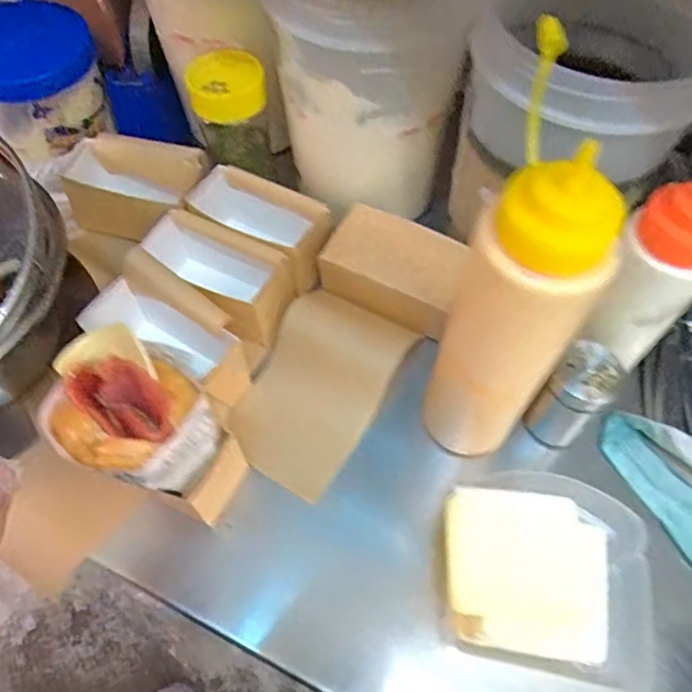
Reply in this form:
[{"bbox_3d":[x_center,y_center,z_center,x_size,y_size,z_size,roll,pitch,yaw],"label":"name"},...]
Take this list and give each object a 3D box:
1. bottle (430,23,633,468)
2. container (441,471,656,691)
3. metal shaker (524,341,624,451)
[{"bbox_3d":[0.104,-0.026,0.365,0.073,0.258,0.092,17,60,10],"label":"bottle"},{"bbox_3d":[0.129,0.147,0.387,0.129,0.038,0.116,6,59,3],"label":"container"},{"bbox_3d":[0.167,0.039,0.437,0.042,0.094,0.039,36,65,19],"label":"metal shaker"}]

